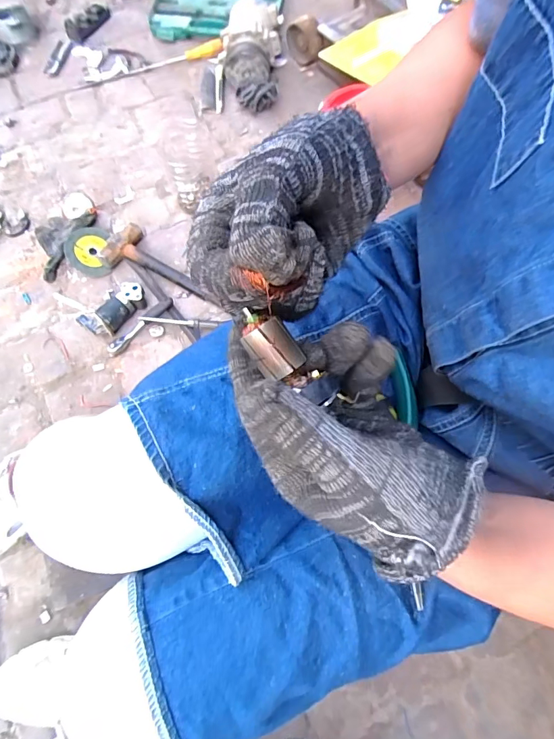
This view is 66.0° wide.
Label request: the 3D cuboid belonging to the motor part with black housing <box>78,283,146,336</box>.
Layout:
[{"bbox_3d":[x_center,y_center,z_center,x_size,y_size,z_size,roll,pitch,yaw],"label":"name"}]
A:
[{"bbox_3d":[-0.301,-0.112,0.790,0.126,0.048,0.067,-40,77,-13],"label":"motor part with black housing"}]

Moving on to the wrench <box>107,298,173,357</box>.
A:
[{"bbox_3d":[-0.256,-0.082,0.793,0.148,0.031,0.025,-42,77,-13],"label":"wrench"}]

